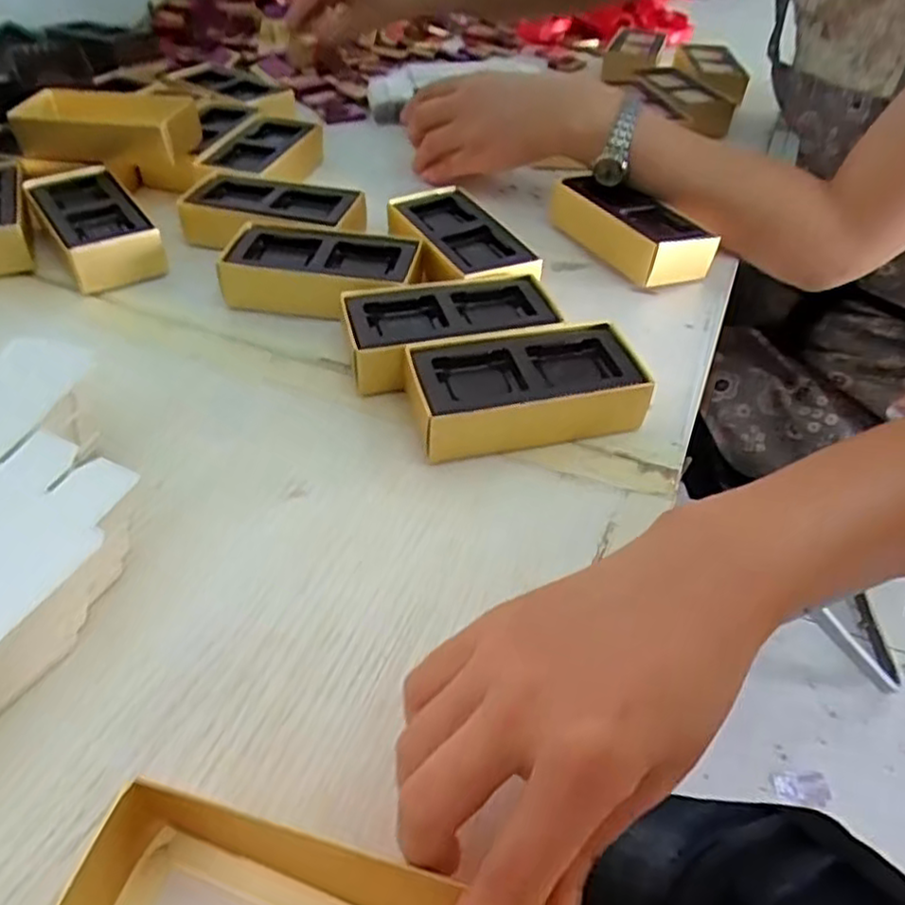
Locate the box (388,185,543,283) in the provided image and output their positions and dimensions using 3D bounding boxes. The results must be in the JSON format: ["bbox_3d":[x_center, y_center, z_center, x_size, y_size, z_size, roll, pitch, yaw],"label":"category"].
[{"bbox_3d":[0.004,-0.135,0.465,0.060,0.032,0.123,-15,46,-19],"label":"box"}]

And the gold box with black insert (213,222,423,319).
[{"bbox_3d":[-0.082,-0.110,0.444,0.116,0.033,0.065,9,45,5],"label":"gold box with black insert"}]

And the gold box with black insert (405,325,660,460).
[{"bbox_3d":[0.035,-0.033,0.366,0.117,0.032,0.059,-7,44,-11],"label":"gold box with black insert"}]

